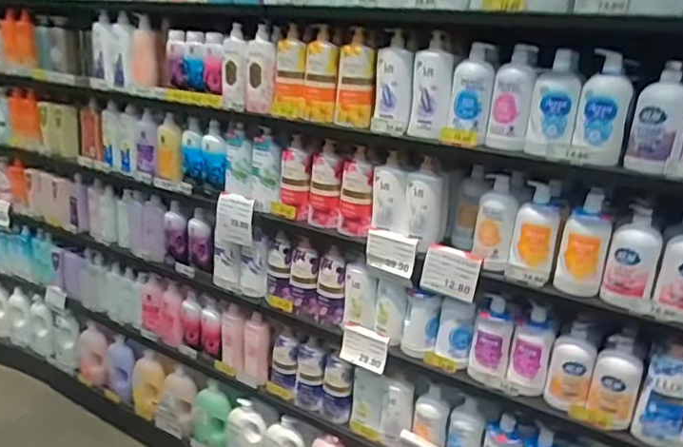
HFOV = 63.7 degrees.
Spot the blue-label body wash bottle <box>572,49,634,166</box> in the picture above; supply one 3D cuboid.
[{"bbox_3d":[0.593,-0.257,1.240,0.108,0.242,0.076,13,19,25],"label":"blue-label body wash bottle"}]

